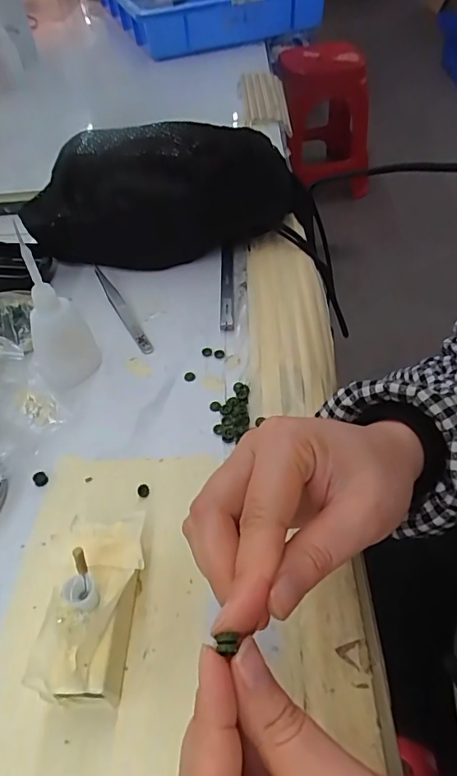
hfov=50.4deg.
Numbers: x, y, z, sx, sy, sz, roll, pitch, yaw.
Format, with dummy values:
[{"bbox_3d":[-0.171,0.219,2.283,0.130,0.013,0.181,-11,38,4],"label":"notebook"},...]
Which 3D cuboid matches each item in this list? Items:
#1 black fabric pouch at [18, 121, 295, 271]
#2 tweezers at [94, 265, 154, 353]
[{"bbox_3d":[-0.069,-0.193,0.463,0.231,0.101,0.130,-27,53,-18],"label":"black fabric pouch"},{"bbox_3d":[-0.098,-0.075,0.431,0.013,0.007,0.134,-24,52,-16],"label":"tweezers"}]

